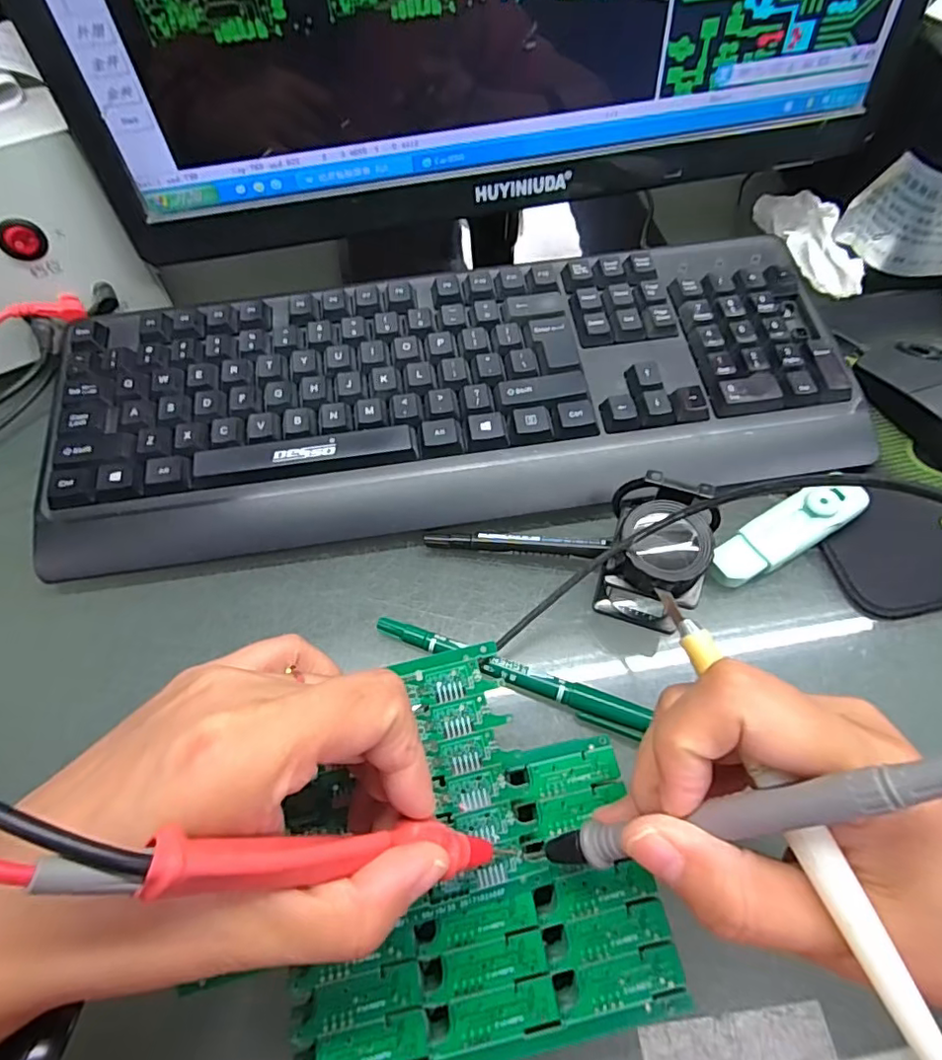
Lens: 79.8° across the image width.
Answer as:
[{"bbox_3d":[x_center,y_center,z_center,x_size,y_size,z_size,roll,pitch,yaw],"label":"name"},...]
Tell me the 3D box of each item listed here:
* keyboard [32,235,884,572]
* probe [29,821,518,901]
[{"bbox_3d":[-0.009,-0.077,0.316,0.425,0.034,0.150,-8,64,-2],"label":"keyboard"},{"bbox_3d":[-0.027,0.091,0.158,0.012,0.121,0.013,-21,57,36],"label":"probe"}]

